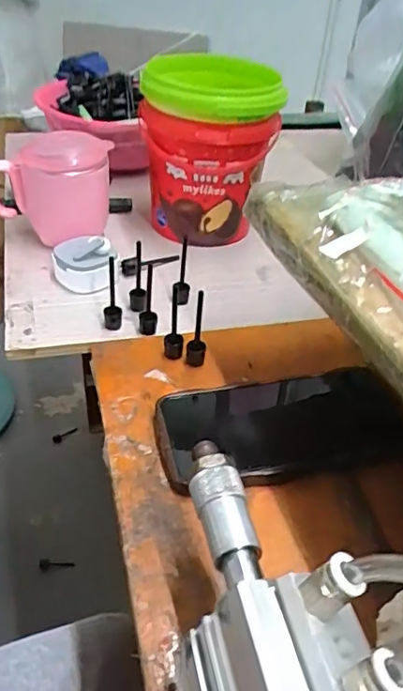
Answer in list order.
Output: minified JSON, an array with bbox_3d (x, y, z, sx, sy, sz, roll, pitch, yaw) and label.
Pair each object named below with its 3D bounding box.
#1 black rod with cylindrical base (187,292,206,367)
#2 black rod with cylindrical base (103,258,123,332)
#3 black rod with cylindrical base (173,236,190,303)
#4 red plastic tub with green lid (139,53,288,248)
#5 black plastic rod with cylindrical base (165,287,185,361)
[{"bbox_3d":[-0.002,-0.011,0.411,0.014,0.061,0.012,6,39,1],"label":"black rod with cylindrical base"},{"bbox_3d":[-0.071,-0.041,0.448,0.015,0.063,0.018,0,39,-7],"label":"black rod with cylindrical base"},{"bbox_3d":[-0.015,-0.061,0.480,0.013,0.061,0.020,6,39,1],"label":"black rod with cylindrical base"},{"bbox_3d":[0.005,-0.205,0.573,0.127,0.169,0.143,3,39,-3],"label":"red plastic tub with green lid"},{"bbox_3d":[-0.019,-0.016,0.417,0.014,0.060,0.012,3,39,-3],"label":"black plastic rod with cylindrical base"}]

